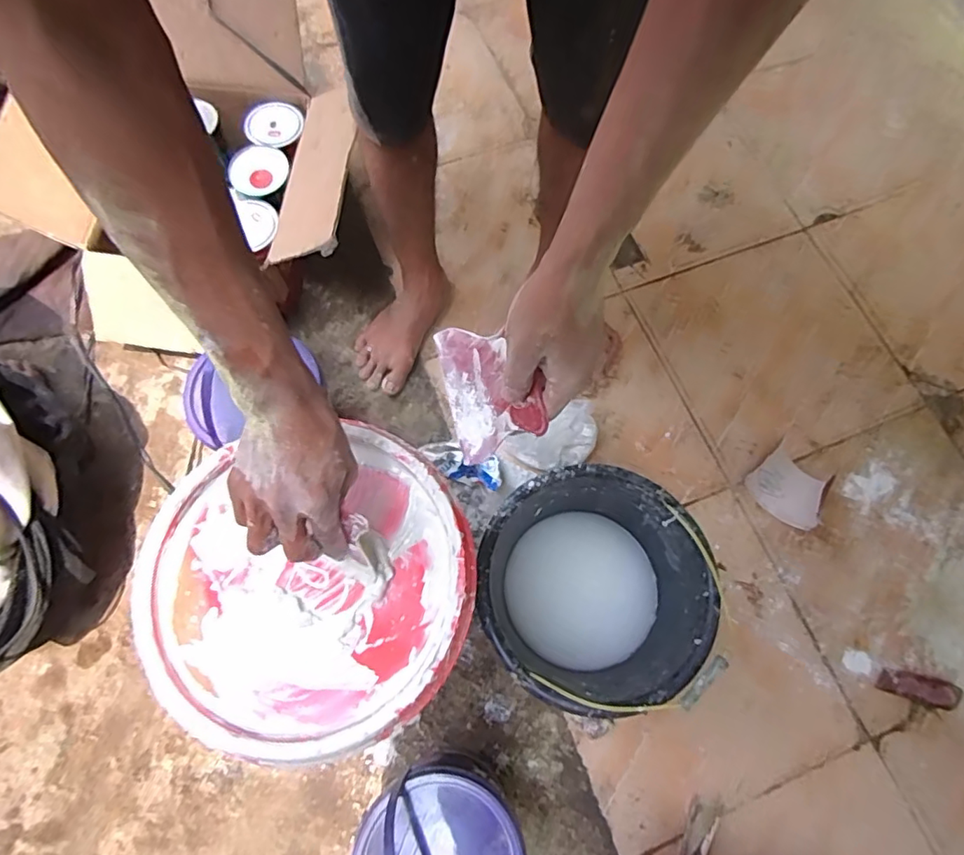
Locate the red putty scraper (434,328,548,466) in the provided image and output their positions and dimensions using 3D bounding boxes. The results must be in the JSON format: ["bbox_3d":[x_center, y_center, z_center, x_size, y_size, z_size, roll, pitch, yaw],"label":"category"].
[{"bbox_3d":[0.005,-0.036,0.491,0.006,0.103,0.120,-14,90,-44],"label":"red putty scraper"}]

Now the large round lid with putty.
[{"bbox_3d":[-0.158,0.146,0.518,0.294,0.025,0.272,0,70,0],"label":"large round lid with putty"}]

